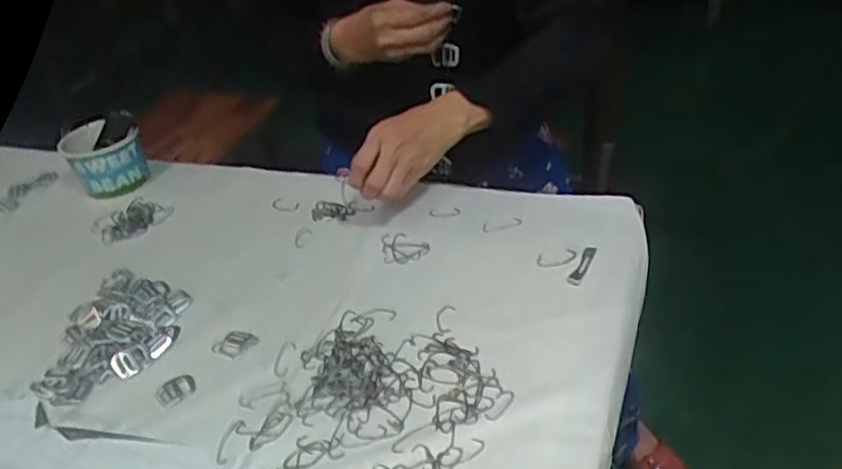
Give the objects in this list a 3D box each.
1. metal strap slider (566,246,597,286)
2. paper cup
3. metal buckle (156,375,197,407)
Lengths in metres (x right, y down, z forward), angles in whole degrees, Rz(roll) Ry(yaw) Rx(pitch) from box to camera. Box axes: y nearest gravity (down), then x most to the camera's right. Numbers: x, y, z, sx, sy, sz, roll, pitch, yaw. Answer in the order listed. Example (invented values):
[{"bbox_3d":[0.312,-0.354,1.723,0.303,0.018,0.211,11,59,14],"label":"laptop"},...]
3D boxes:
[{"bbox_3d":[0.154,0.029,0.647,0.013,0.009,0.053,19,44,30],"label":"metal strap slider"},{"bbox_3d":[-0.392,-0.092,0.846,0.080,0.077,0.076,-4,37,3],"label":"paper cup"},{"bbox_3d":[-0.212,0.132,0.585,0.033,0.004,0.028,-28,42,-25],"label":"metal buckle"}]

